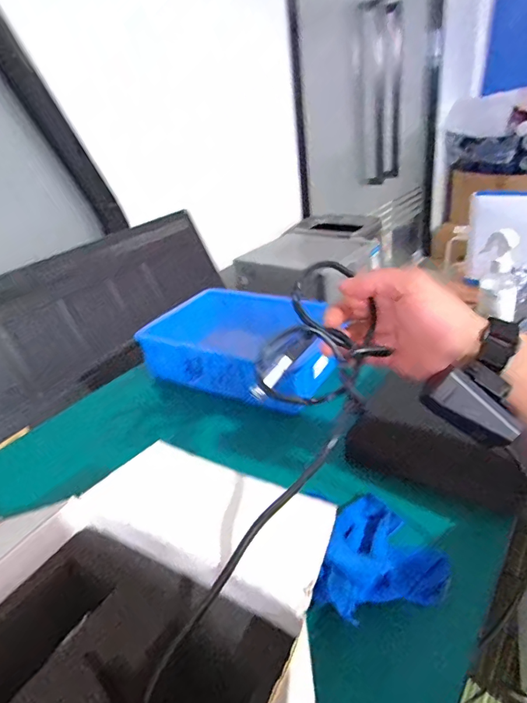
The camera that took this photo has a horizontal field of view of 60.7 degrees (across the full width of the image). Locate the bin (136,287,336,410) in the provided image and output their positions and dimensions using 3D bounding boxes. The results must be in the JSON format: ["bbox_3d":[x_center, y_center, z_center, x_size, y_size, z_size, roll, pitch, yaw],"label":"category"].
[{"bbox_3d":[-0.025,-0.005,0.718,0.280,0.110,0.184,9,33,28],"label":"bin"}]

